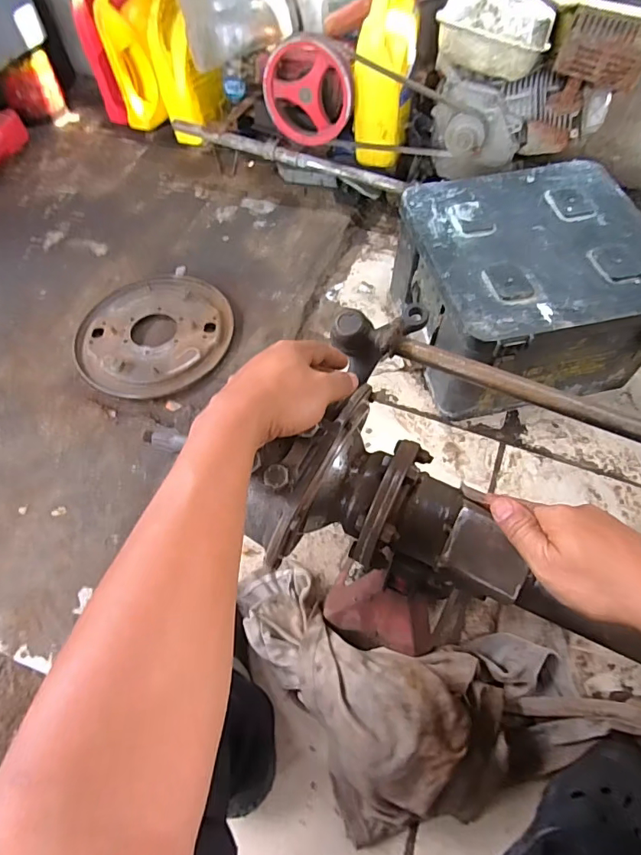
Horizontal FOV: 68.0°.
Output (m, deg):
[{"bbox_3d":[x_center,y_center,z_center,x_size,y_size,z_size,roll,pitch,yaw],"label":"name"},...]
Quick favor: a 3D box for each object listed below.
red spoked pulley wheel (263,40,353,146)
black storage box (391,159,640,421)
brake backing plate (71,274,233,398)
[{"bbox_3d":[-0.027,-0.680,0.974,0.178,0.179,0.034,10,61,7],"label":"red spoked pulley wheel"},{"bbox_3d":[0.357,-0.248,0.863,0.363,0.226,0.360,-11,62,-6],"label":"black storage box"},{"bbox_3d":[-0.336,-0.196,0.949,0.297,0.020,0.308,0,62,0],"label":"brake backing plate"}]

